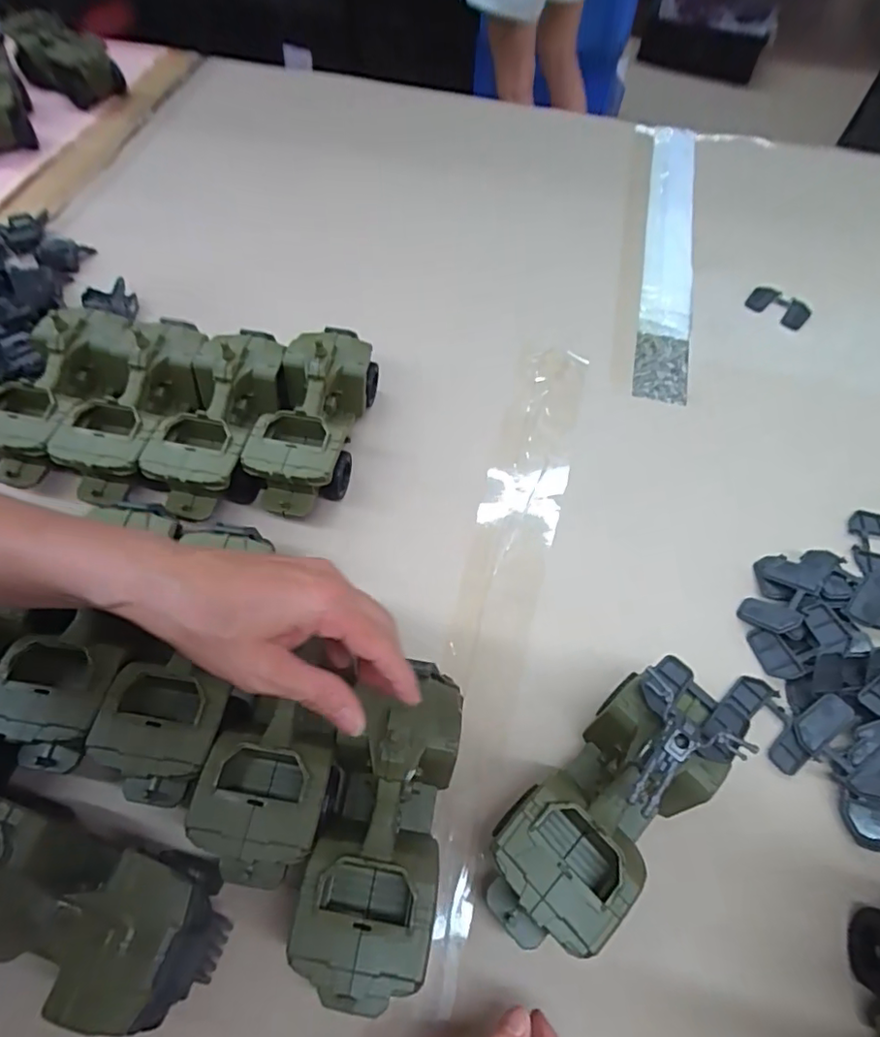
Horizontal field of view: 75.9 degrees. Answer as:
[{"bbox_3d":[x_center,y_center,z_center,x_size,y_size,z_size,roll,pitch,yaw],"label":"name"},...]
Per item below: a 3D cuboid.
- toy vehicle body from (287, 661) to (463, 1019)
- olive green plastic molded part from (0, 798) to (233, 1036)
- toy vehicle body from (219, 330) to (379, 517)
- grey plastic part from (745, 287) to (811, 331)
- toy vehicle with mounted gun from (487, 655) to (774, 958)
[{"bbox_3d":[-0.036,0.198,0.371,0.091,0.079,0.185,9,61,3],"label":"toy vehicle body"},{"bbox_3d":[-0.225,0.231,0.343,0.192,0.077,0.083,16,61,8],"label":"olive green plastic molded part"},{"bbox_3d":[-0.122,-0.089,0.533,0.092,0.077,0.186,10,61,4],"label":"toy vehicle body"},{"bbox_3d":[0.405,-0.253,0.675,0.069,0.004,0.038,36,84,15],"label":"grey plastic part"},{"bbox_3d":[0.119,0.177,0.373,0.214,0.099,0.081,-38,68,-20],"label":"toy vehicle with mounted gun"}]

